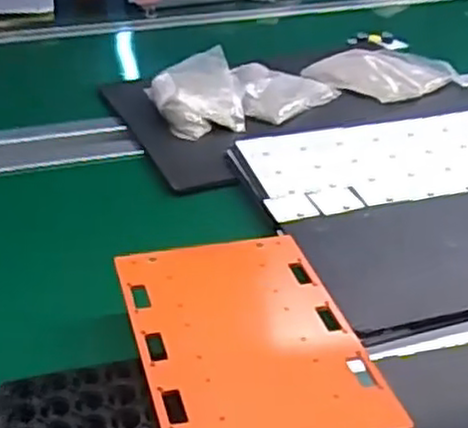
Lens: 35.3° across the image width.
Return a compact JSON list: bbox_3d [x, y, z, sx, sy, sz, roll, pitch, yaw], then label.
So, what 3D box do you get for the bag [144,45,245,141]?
[{"bbox_3d":[-0.048,-0.164,1.010,0.117,0.054,0.170,-10,34,-14],"label":"bag"}]

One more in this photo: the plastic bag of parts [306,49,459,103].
[{"bbox_3d":[0.215,-0.212,1.109,0.179,0.032,0.192,-29,42,-36],"label":"plastic bag of parts"}]

